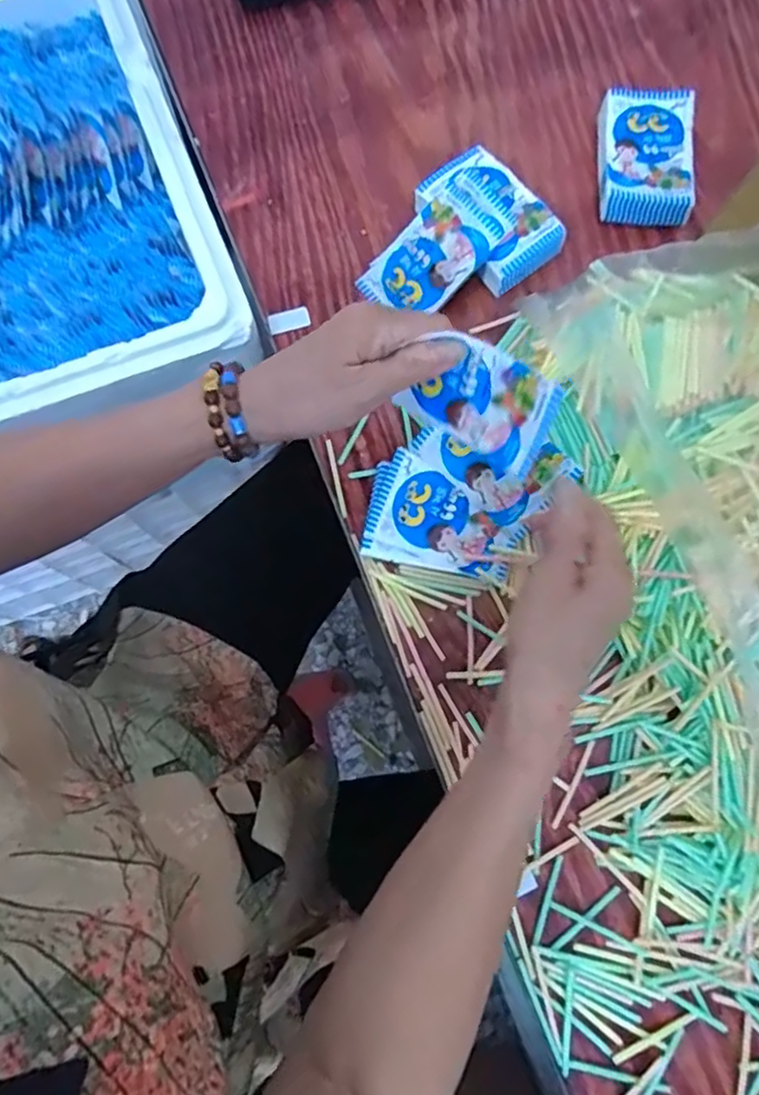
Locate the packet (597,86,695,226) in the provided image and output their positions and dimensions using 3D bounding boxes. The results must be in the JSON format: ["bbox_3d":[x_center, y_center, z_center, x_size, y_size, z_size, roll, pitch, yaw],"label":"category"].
[{"bbox_3d":[0.217,-0.320,0.533,0.073,0.032,0.108,2,76,1],"label":"packet"}]

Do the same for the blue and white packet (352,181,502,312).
[{"bbox_3d":[0.040,-0.224,0.506,0.104,0.012,0.065,-43,82,17],"label":"blue and white packet"}]

